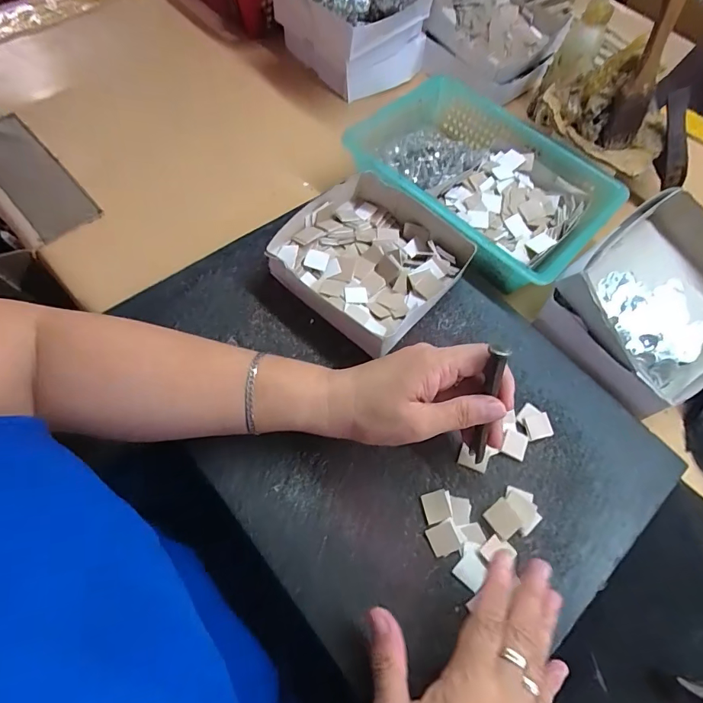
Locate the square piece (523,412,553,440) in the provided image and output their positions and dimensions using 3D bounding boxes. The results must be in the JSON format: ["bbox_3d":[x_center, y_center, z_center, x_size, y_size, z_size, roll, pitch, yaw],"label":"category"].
[{"bbox_3d":[0.151,0.061,0.347,0.021,0.004,0.019,-12,65,-11],"label":"square piece"}]

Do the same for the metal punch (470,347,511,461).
[{"bbox_3d":[0.092,0.037,0.287,0.009,0.096,0.012,-3,30,-4],"label":"metal punch"}]

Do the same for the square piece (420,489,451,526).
[{"bbox_3d":[0.062,0.113,0.313,0.018,0.004,0.021,-10,65,-10],"label":"square piece"}]

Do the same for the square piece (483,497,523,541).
[{"bbox_3d":[0.110,0.122,0.311,0.021,0.007,0.023,-29,69,-17],"label":"square piece"}]

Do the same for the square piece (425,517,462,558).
[{"bbox_3d":[0.066,0.132,0.304,0.021,0.004,0.020,-20,67,-14],"label":"square piece"}]

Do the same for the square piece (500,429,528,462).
[{"bbox_3d":[0.130,0.074,0.337,0.018,0.006,0.021,23,64,7],"label":"square piece"}]

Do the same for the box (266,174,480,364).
[{"bbox_3d":[0.015,-0.080,0.382,0.143,0.036,0.140,39,67,14],"label":"box"}]

